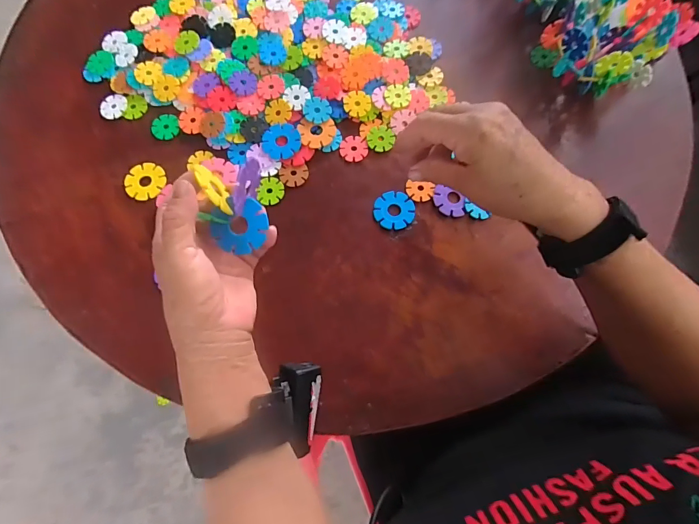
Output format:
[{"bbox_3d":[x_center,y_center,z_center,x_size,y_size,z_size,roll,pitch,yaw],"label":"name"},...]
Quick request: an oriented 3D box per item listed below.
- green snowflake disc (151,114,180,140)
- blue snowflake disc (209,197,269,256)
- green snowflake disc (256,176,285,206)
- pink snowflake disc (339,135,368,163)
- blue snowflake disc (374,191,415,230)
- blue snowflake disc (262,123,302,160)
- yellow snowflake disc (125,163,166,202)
[{"bbox_3d":[-0.212,-0.157,0.430,0.031,0.004,0.033,0,75,0],"label":"green snowflake disc"},{"bbox_3d":[-0.082,-0.027,0.278,0.041,0.004,0.038,-1,100,-4],"label":"blue snowflake disc"},{"bbox_3d":[-0.086,-0.078,0.409,0.029,0.004,0.033,-9,75,-3],"label":"green snowflake disc"},{"bbox_3d":[0.005,-0.129,0.421,0.031,0.004,0.032,0,75,0],"label":"pink snowflake disc"},{"bbox_3d":[0.049,-0.056,0.403,0.042,0.004,0.042,0,75,0],"label":"blue snowflake disc"},{"bbox_3d":[-0.076,-0.135,0.419,0.042,0.004,0.042,-8,75,-2],"label":"blue snowflake disc"},{"bbox_3d":[-0.224,-0.089,0.410,0.039,0.005,0.043,7,75,2],"label":"yellow snowflake disc"}]

